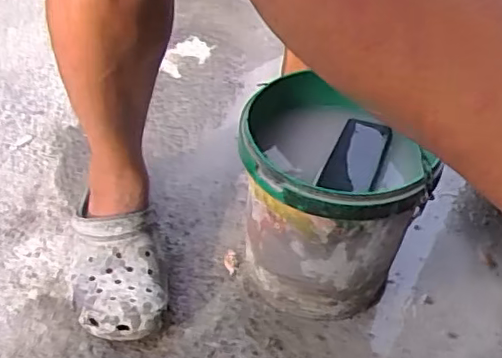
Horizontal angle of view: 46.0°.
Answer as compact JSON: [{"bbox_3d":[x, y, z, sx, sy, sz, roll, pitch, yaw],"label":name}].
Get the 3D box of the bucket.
[{"bbox_3d":[0.088,0.033,0.722,0.201,0.231,0.205,3,43,-3],"label":"bucket"}]

